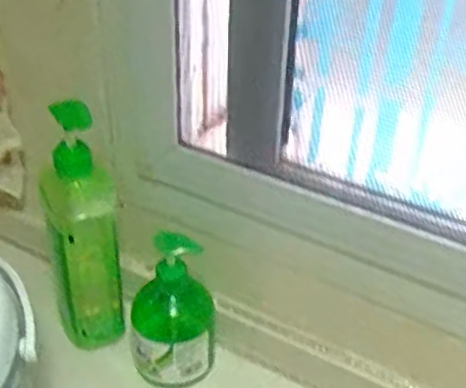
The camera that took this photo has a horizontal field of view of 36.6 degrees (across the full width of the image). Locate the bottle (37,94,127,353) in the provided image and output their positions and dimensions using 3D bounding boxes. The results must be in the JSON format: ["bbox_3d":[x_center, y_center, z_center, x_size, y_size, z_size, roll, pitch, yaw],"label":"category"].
[{"bbox_3d":[-0.147,0.041,0.692,0.067,0.265,0.061,-7,38,-12],"label":"bottle"}]

